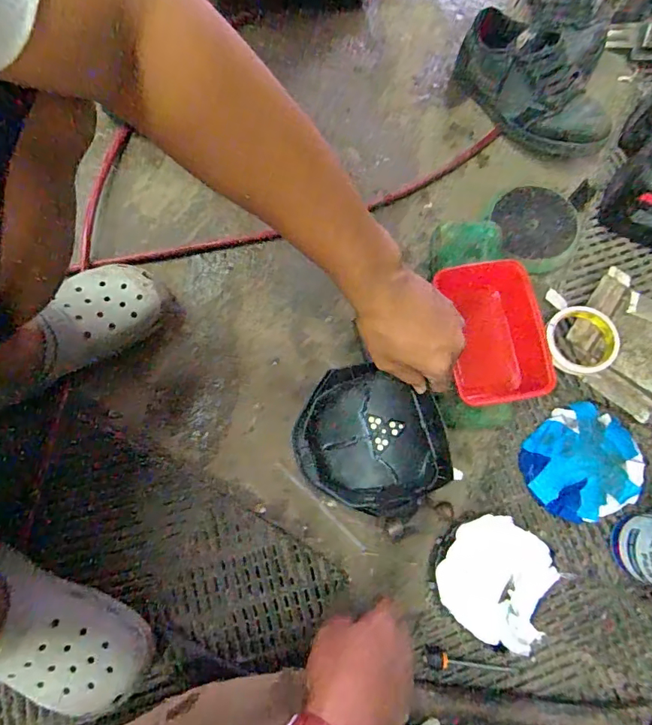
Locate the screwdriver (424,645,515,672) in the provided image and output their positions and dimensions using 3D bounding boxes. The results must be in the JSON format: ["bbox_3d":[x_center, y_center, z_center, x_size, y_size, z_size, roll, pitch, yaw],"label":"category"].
[{"bbox_3d":[0.169,0.357,0.547,0.107,0.027,0.022,13,76,-10],"label":"screwdriver"}]

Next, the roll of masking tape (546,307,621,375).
[{"bbox_3d":[0.353,-0.030,0.635,0.087,0.020,0.092,0,78,-1],"label":"roll of masking tape"}]

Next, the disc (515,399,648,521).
[{"bbox_3d":[0.336,0.130,0.602,0.153,0.018,0.137,-26,79,-7],"label":"disc"}]

